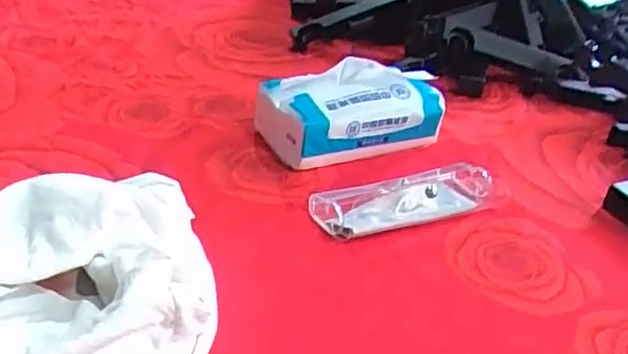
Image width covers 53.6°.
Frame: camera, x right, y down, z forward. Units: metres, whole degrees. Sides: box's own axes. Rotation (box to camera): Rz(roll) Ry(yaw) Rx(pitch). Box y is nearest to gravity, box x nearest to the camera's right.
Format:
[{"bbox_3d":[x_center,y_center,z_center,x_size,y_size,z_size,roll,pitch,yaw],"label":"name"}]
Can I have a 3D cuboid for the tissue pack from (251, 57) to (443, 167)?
[{"bbox_3d":[0.034,-0.069,0.588,0.167,0.078,0.088,-12,36,-28],"label":"tissue pack"}]

